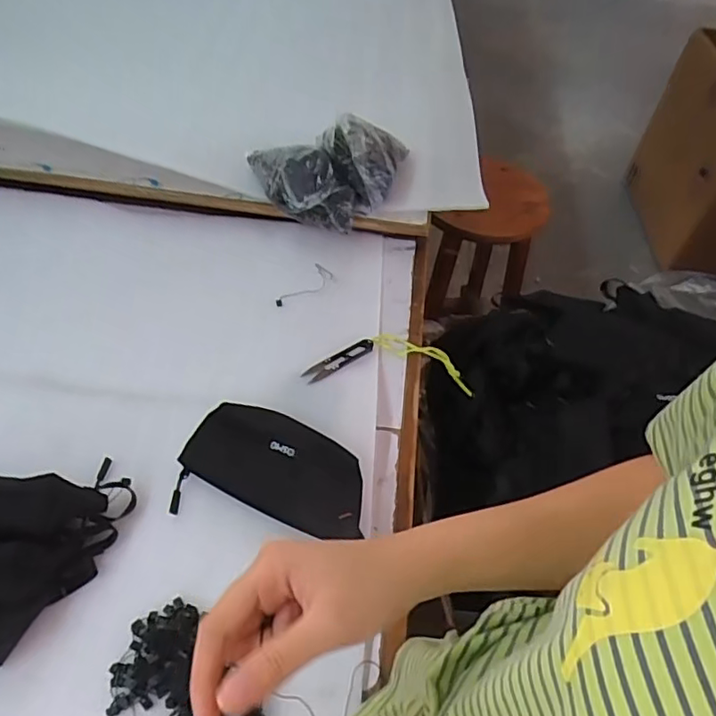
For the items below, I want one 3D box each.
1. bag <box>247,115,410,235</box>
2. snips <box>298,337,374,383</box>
[{"bbox_3d":[-0.041,-0.250,0.805,0.220,0.128,0.137,0,51,-6],"label":"bag"},{"bbox_3d":[-0.023,0.002,0.687,0.099,0.008,0.023,-26,58,-25],"label":"snips"}]

